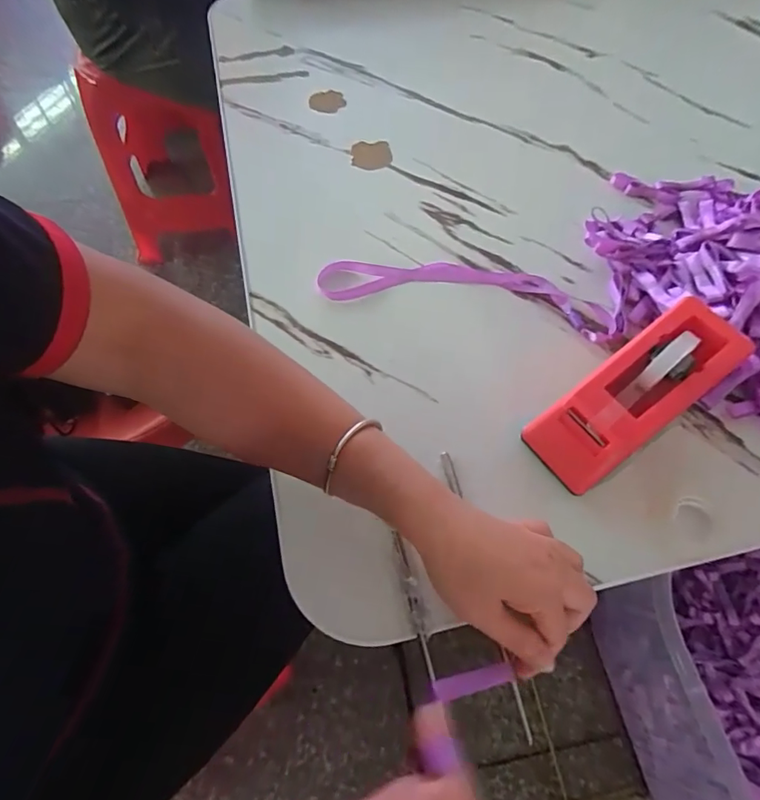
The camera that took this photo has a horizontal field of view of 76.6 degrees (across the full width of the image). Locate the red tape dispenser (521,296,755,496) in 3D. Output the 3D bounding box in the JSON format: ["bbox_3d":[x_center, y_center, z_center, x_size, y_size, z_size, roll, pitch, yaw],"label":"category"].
[{"bbox_3d":[0.179,-0.010,0.334,0.160,0.059,0.063,-37,72,-5],"label":"red tape dispenser"}]

